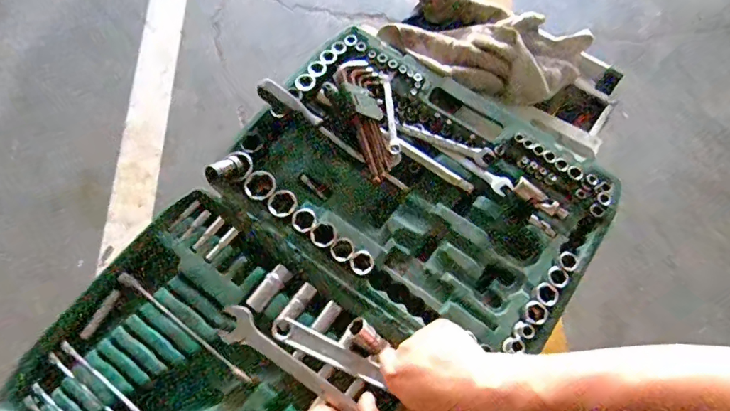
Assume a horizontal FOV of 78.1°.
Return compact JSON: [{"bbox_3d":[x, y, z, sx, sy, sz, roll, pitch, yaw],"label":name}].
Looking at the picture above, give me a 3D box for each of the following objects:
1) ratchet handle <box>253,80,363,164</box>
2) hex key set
[{"bbox_3d":[-0.069,-0.110,0.590,0.167,0.038,0.023,34,72,11],"label":"ratchet handle"},{"bbox_3d":[0.004,-0.113,0.589,0.061,0.034,0.165,-10,69,-5],"label":"hex key set"}]

